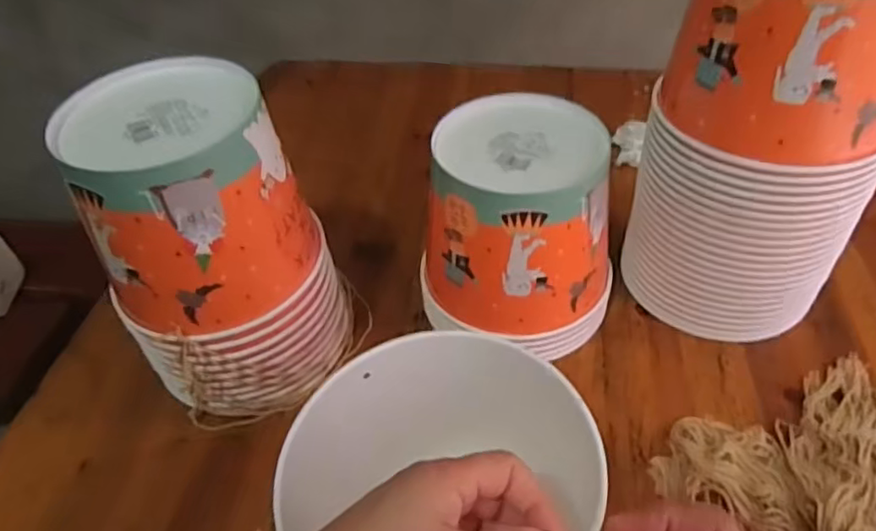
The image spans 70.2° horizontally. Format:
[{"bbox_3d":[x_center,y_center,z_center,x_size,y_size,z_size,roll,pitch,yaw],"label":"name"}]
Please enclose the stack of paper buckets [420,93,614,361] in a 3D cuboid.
[{"bbox_3d":[0.064,-0.025,0.507,0.153,0.170,0.136,9,46,13],"label":"stack of paper buckets"}]

